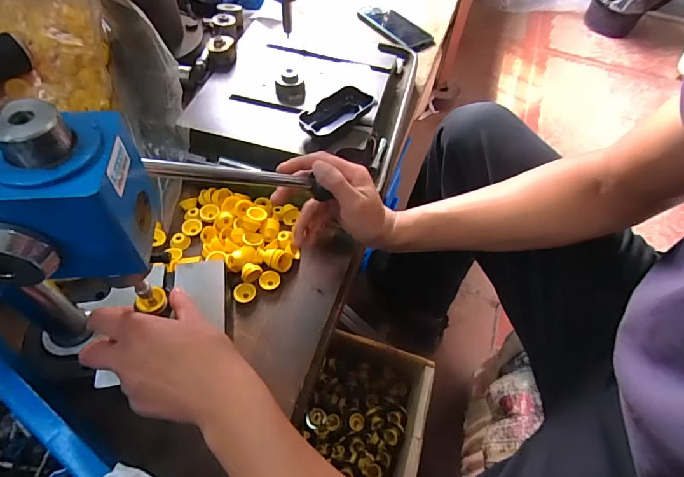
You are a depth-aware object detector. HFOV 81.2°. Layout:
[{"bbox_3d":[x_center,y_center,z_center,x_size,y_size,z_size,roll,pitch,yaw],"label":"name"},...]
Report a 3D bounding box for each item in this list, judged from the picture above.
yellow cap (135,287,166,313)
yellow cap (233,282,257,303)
[{"bbox_3d":[-0.171,0.055,0.360,0.022,0.009,0.023,2,56,-3],"label":"yellow cap"},{"bbox_3d":[-0.113,0.063,0.465,0.023,0.009,0.025,2,56,-3],"label":"yellow cap"}]

